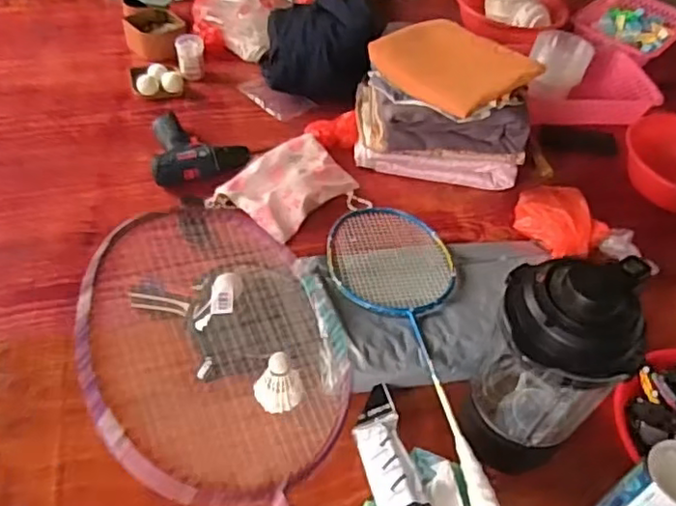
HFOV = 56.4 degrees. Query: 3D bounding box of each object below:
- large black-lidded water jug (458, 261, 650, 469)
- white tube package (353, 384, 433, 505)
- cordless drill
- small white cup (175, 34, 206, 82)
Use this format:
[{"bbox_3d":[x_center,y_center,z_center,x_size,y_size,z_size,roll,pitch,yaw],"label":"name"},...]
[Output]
[{"bbox_3d":[0.248,0.105,0.720,0.144,0.237,0.164,13,48,6],"label":"large black-lidded water jug"},{"bbox_3d":[0.060,0.241,0.730,0.056,0.046,0.235,-1,21,-7],"label":"white tube package"},{"bbox_3d":[-0.254,-0.192,1.120,0.164,0.047,0.166,-14,51,-17],"label":"cordless drill"},{"bbox_3d":[-0.300,-0.396,1.291,0.053,0.081,0.054,-5,49,-11],"label":"small white cup"}]

